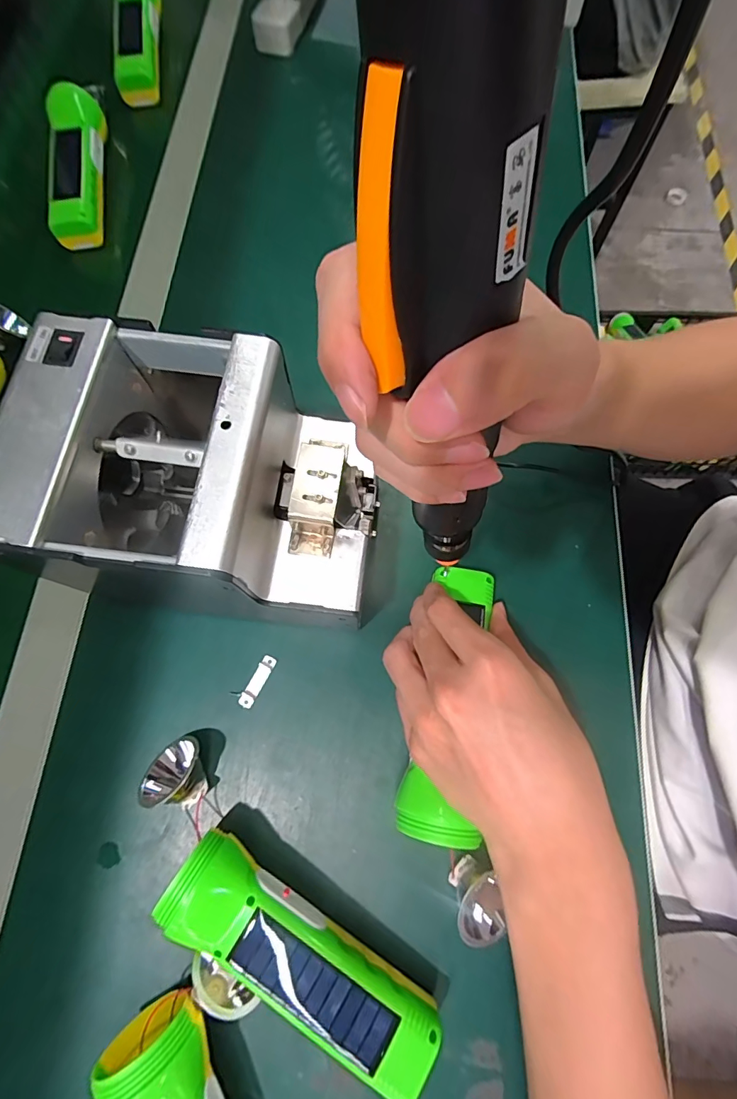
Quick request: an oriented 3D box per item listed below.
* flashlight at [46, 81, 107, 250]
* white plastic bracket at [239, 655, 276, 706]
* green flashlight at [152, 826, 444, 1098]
[{"bbox_3d":[-0.292,-0.382,0.442,0.050,0.044,0.160,-8,74,0],"label":"flashlight"},{"bbox_3d":[-0.078,0.092,0.311,0.010,0.004,0.037,27,75,7],"label":"white plastic bracket"},{"bbox_3d":[-0.038,0.229,0.250,0.165,0.042,0.049,34,76,8],"label":"green flashlight"}]

